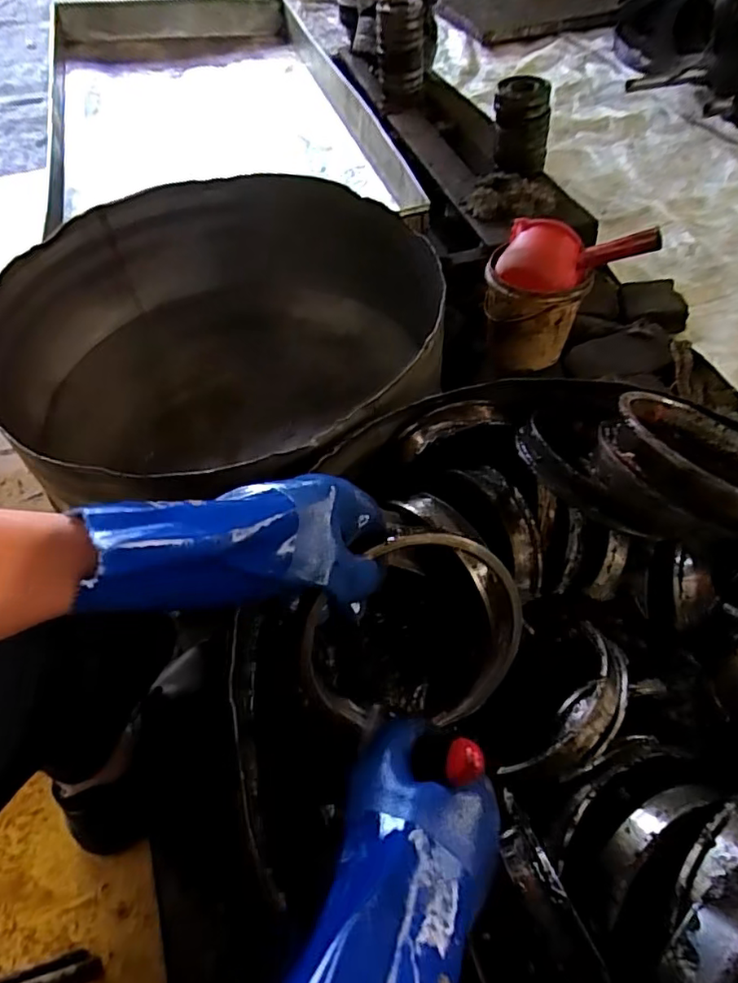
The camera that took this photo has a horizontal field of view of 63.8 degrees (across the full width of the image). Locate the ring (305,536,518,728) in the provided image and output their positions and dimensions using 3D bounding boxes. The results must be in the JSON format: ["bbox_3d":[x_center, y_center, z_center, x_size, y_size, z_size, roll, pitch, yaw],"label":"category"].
[{"bbox_3d":[0.036,0.107,0.461,0.173,0.160,0.025,4,16,-16],"label":"ring"}]

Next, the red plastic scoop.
[{"bbox_3d":[0.328,-0.371,0.960,0.241,0.071,0.099,15,57,15],"label":"red plastic scoop"}]

